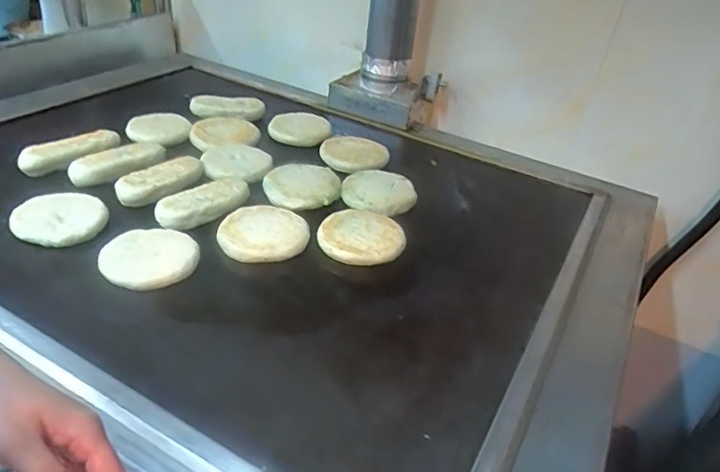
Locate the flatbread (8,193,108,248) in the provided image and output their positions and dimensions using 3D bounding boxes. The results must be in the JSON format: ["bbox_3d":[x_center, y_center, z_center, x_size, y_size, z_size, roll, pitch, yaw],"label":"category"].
[{"bbox_3d":[-0.405,-0.025,0.740,0.102,0.024,0.102,5,33,-3],"label":"flatbread"}]

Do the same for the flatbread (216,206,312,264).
[{"bbox_3d":[-0.132,-0.001,0.761,0.109,0.028,0.109,5,33,-3],"label":"flatbread"}]

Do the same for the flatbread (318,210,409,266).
[{"bbox_3d":[0.004,0.003,0.780,0.117,0.028,0.117,5,33,-3],"label":"flatbread"}]

